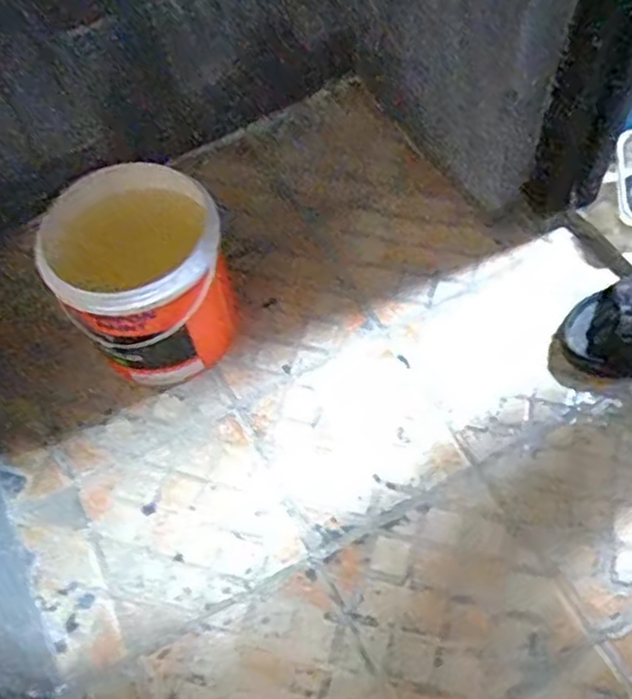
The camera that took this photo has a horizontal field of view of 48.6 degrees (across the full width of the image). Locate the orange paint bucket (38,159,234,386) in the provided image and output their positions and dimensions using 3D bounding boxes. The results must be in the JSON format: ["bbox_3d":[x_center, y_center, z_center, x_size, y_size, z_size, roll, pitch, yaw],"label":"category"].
[{"bbox_3d":[-0.190,-0.091,0.799,0.180,0.206,0.209,-24,57,-12],"label":"orange paint bucket"}]

